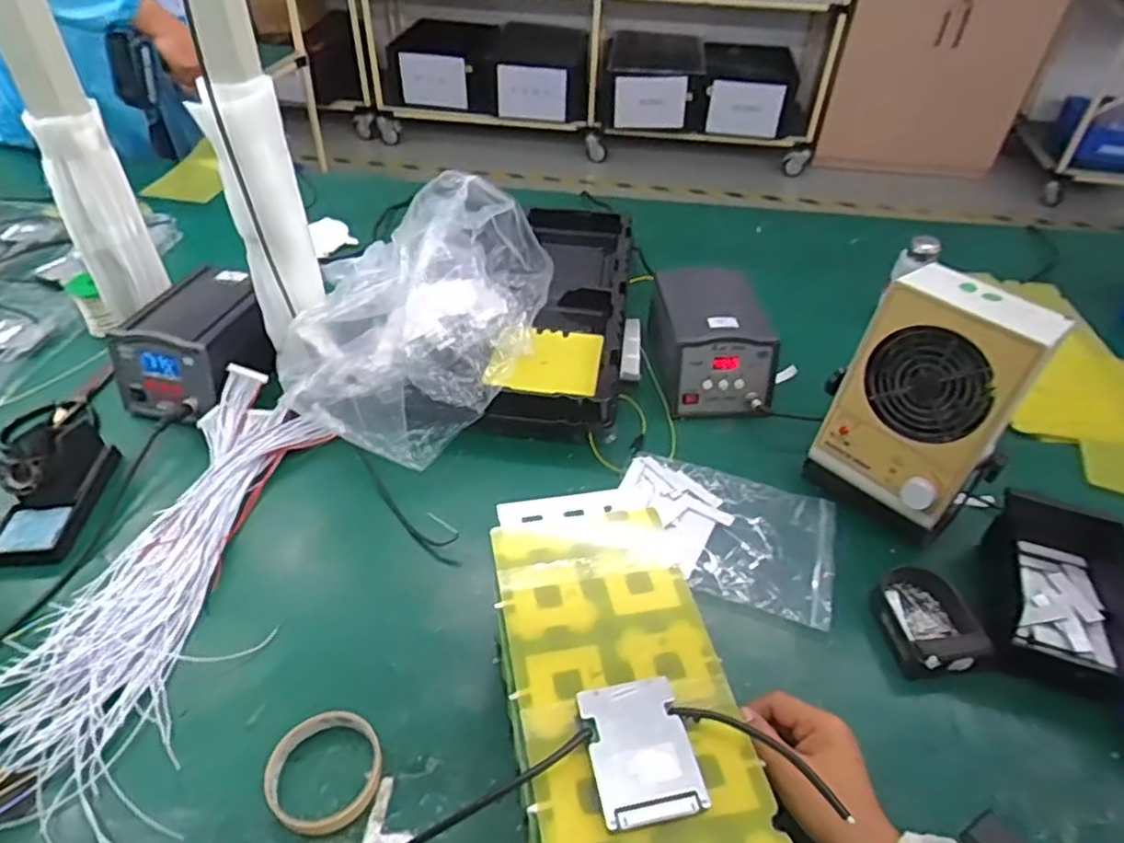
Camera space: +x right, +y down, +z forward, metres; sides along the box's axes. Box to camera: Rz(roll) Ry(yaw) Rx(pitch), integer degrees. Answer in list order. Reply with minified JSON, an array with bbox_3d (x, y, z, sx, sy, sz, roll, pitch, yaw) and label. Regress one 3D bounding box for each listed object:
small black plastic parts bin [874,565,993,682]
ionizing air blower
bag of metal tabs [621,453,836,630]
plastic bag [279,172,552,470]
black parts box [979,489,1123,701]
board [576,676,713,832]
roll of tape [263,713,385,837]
[{"bbox_3d":[0.343,0.185,0.654,0.081,0.034,0.108,-3,44,-6],"label":"small black plastic parts bin"},{"bbox_3d":[0.367,-0.010,0.701,0.160,0.247,0.122,35,52,29],"label":"ionizing air blower"},{"bbox_3d":[0.172,0.114,0.732,0.222,0.014,0.167,14,45,11],"label":"bag of metal tabs"},{"bbox_3d":[-0.168,-0.142,0.766,0.228,0.222,0.285,18,45,15],"label":"plastic bag"},{"bbox_3d":[0.474,0.161,0.662,0.116,0.069,0.180,17,45,14],"label":"black parts box"},{"bbox_3d":[0.047,0.197,0.416,0.060,0.005,0.080,-6,44,-10],"label":"board"},{"bbox_3d":[-0.181,0.268,0.528,0.079,0.026,0.084,2,44,-2],"label":"roll of tape"}]

